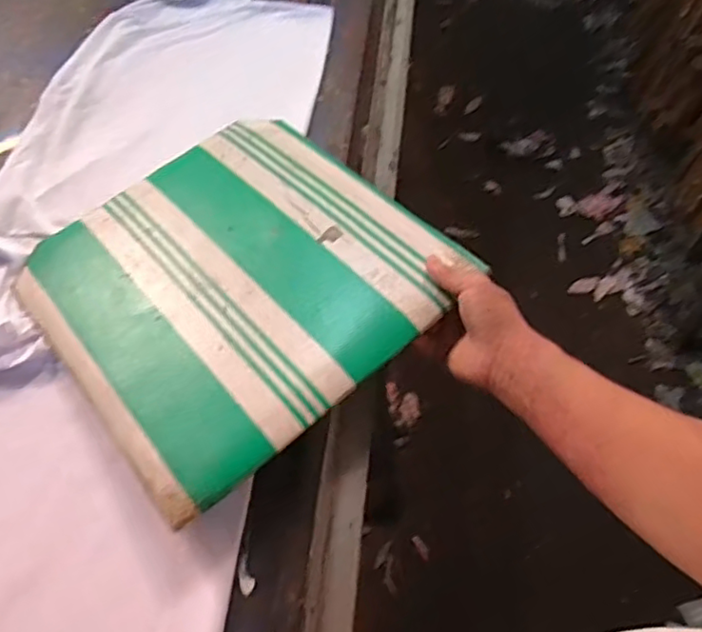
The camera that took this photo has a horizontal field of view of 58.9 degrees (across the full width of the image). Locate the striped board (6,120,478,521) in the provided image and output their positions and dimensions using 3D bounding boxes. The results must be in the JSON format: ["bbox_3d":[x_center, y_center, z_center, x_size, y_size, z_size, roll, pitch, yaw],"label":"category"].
[{"bbox_3d":[-0.130,-0.049,0.667,0.374,0.015,0.395,-39,58,-17],"label":"striped board"}]

